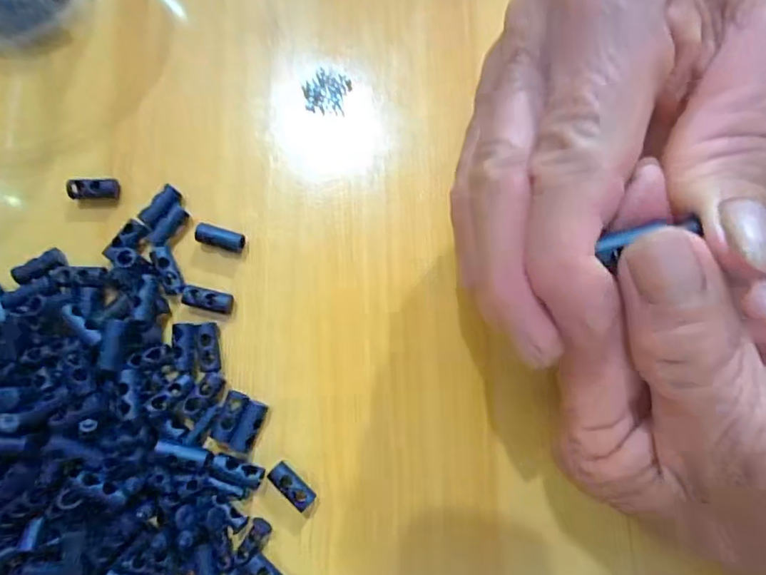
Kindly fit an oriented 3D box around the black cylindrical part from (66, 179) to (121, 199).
[{"bbox_3d":[-0.116,-0.039,0.207,0.019,0.006,0.008,-3,79,1],"label":"black cylindrical part"}]

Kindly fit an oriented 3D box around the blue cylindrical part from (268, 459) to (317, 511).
[{"bbox_3d":[-0.033,0.071,0.184,0.019,0.004,0.007,43,81,7],"label":"blue cylindrical part"}]

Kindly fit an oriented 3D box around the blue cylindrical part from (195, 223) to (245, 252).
[{"bbox_3d":[-0.064,-0.019,0.202,0.020,0.007,0.008,15,80,4],"label":"blue cylindrical part"}]

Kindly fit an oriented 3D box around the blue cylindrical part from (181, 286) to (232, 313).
[{"bbox_3d":[-0.067,0.005,0.196,0.019,0.006,0.008,12,80,4],"label":"blue cylindrical part"}]

